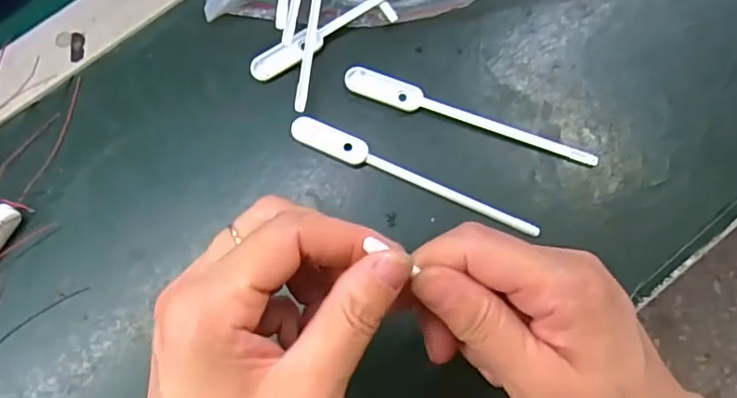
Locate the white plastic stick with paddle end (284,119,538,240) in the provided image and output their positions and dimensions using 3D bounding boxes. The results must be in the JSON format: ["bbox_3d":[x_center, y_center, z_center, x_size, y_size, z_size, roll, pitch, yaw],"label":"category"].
[{"bbox_3d":[0.024,-0.012,0.315,0.143,0.004,0.015,24,78,7],"label":"white plastic stick with paddle end"}]

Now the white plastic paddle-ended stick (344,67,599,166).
[{"bbox_3d":[0.056,-0.046,0.322,0.144,0.004,0.016,19,78,6],"label":"white plastic paddle-ended stick"}]

